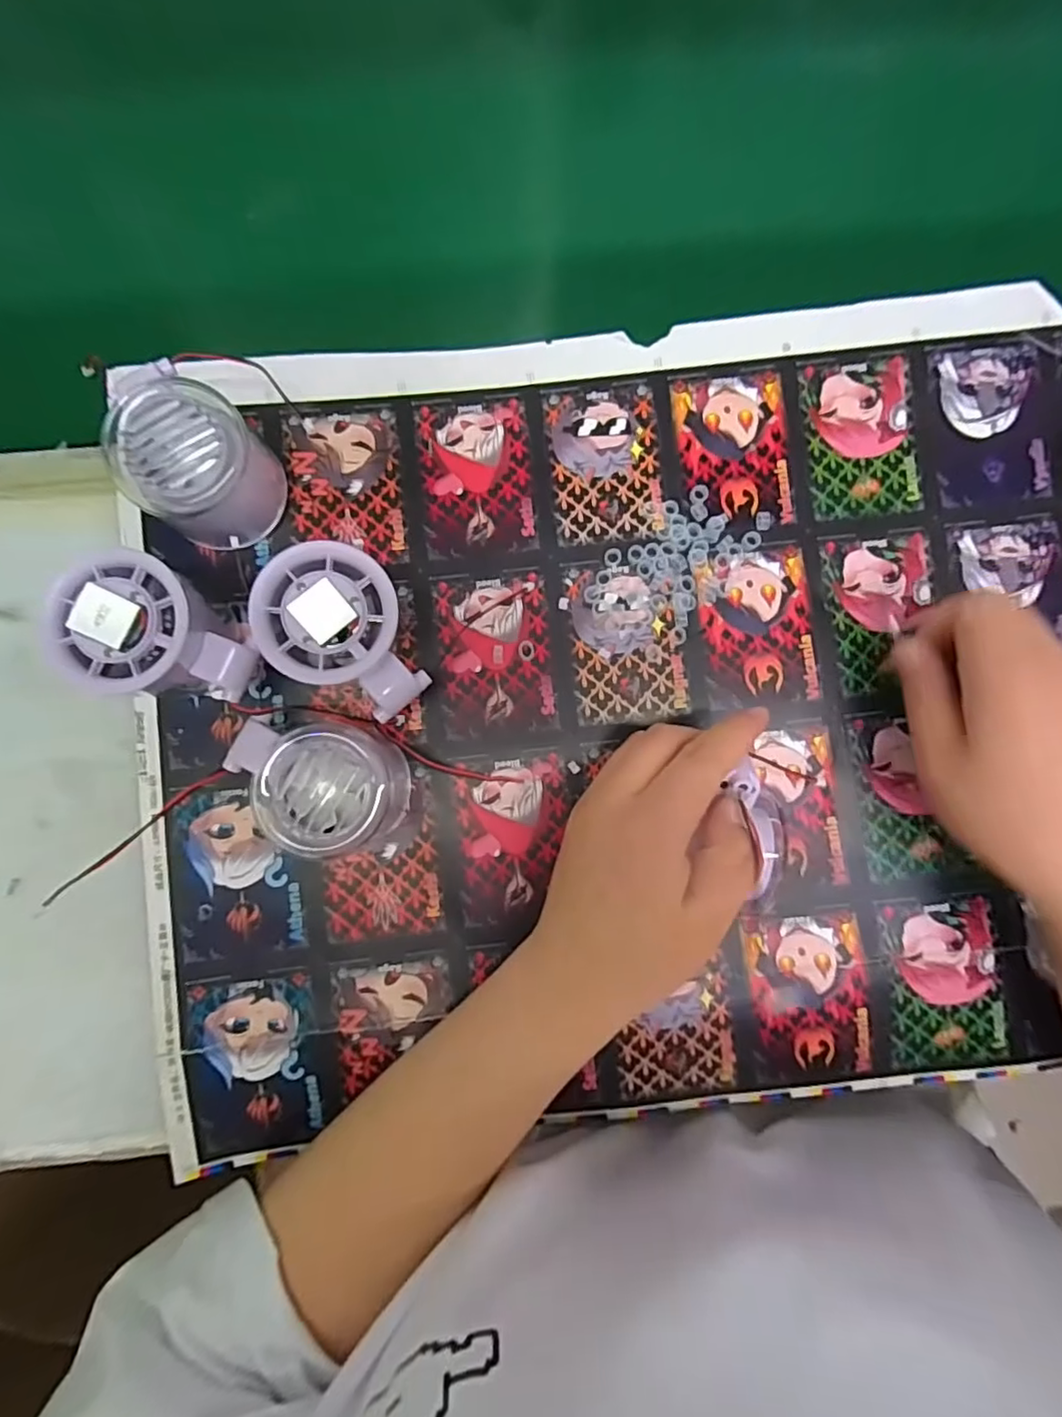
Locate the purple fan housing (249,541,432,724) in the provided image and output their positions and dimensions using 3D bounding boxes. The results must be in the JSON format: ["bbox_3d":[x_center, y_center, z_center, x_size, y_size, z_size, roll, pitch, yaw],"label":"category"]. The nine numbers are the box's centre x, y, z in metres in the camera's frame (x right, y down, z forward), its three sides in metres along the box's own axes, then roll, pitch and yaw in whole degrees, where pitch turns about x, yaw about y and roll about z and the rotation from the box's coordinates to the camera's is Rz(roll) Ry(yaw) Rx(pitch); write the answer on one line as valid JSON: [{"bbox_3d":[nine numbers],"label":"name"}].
[{"bbox_3d":[-0.079,-0.035,0.281,0.073,0.060,0.056,31,87,1],"label":"purple fan housing"}]

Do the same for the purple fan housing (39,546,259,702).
[{"bbox_3d":[-0.160,-0.030,0.274,0.074,0.059,0.056,25,86,1],"label":"purple fan housing"}]

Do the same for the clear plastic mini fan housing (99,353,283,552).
[{"bbox_3d":[-0.150,-0.109,0.279,0.056,0.064,0.058,20,87,1],"label":"clear plastic mini fan housing"}]

